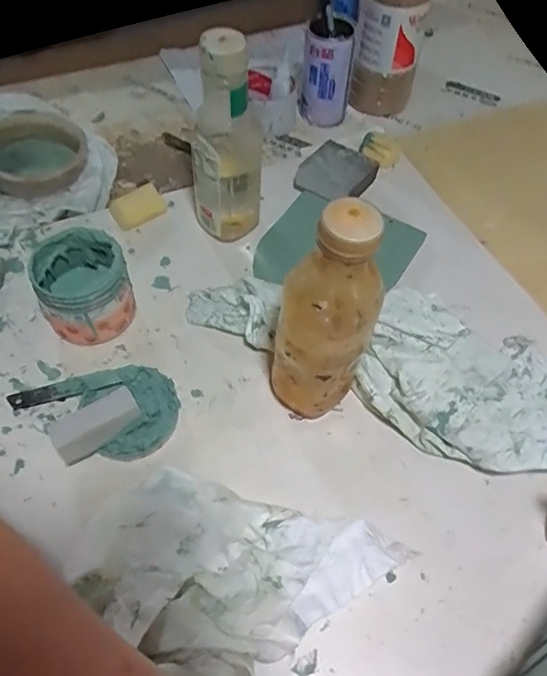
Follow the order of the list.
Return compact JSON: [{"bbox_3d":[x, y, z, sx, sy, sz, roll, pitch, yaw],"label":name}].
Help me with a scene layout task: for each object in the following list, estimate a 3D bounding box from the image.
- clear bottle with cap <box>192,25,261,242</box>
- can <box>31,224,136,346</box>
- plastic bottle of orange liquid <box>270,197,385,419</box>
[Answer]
[{"bbox_3d":[-0.045,-0.183,0.525,0.065,0.202,0.062,-3,57,-5],"label":"clear bottle with cap"},{"bbox_3d":[-0.172,-0.048,0.499,0.076,0.081,0.073,1,57,-2],"label":"can"},{"bbox_3d":[0.037,-0.007,0.410,0.071,0.209,0.057,22,59,11],"label":"plastic bottle of orange liquid"}]

